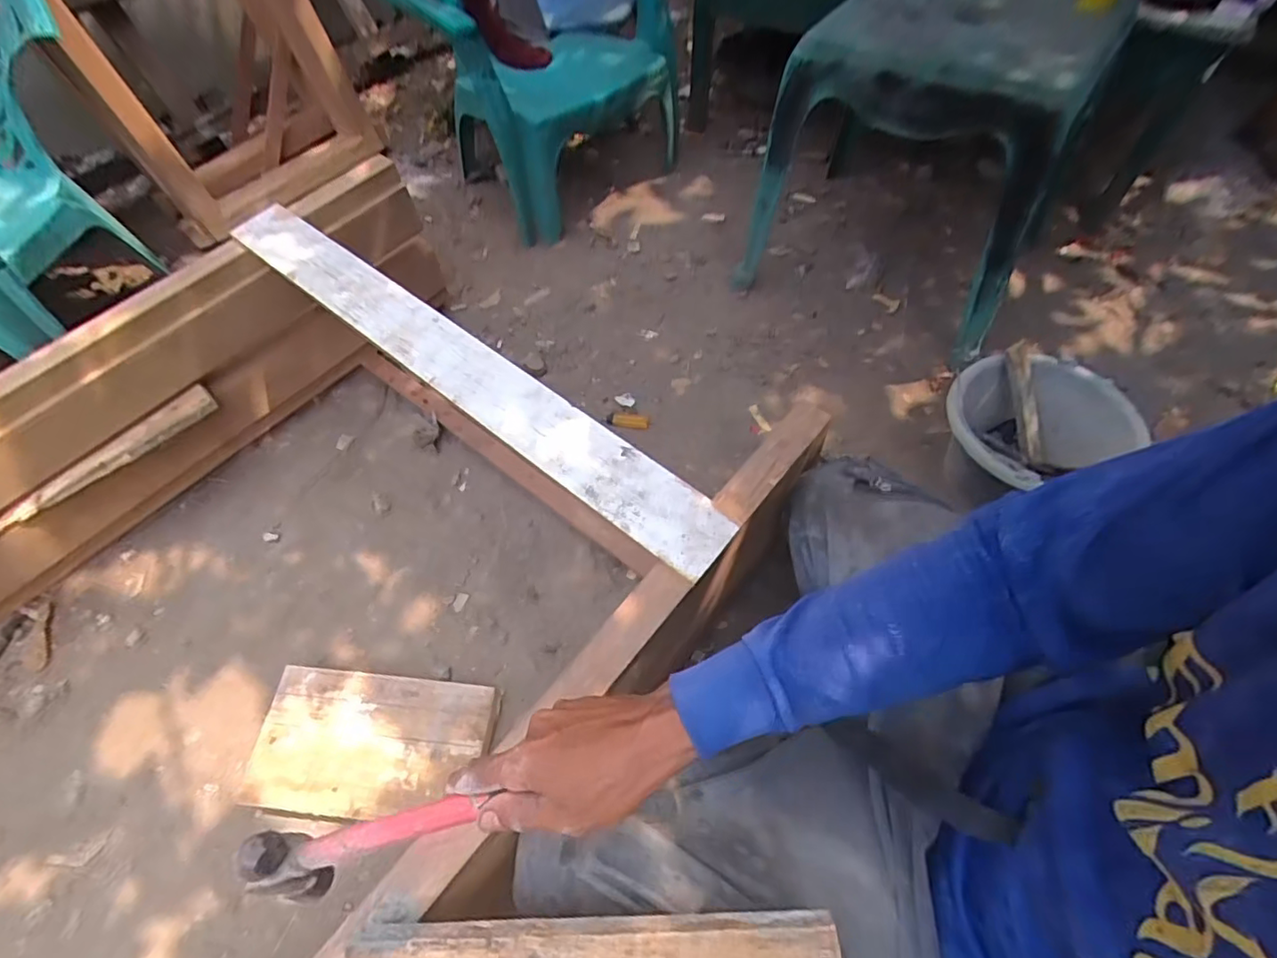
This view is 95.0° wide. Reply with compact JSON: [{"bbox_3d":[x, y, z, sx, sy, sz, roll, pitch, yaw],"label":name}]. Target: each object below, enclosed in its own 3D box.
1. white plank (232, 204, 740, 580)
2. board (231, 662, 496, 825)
[{"bbox_3d":[-0.234,-0.149,0.749,0.823,0.012,0.088,35,70,17],"label":"white plank"},{"bbox_3d":[-0.349,0.342,0.765,0.294,0.018,0.167,5,53,2],"label":"board"}]

